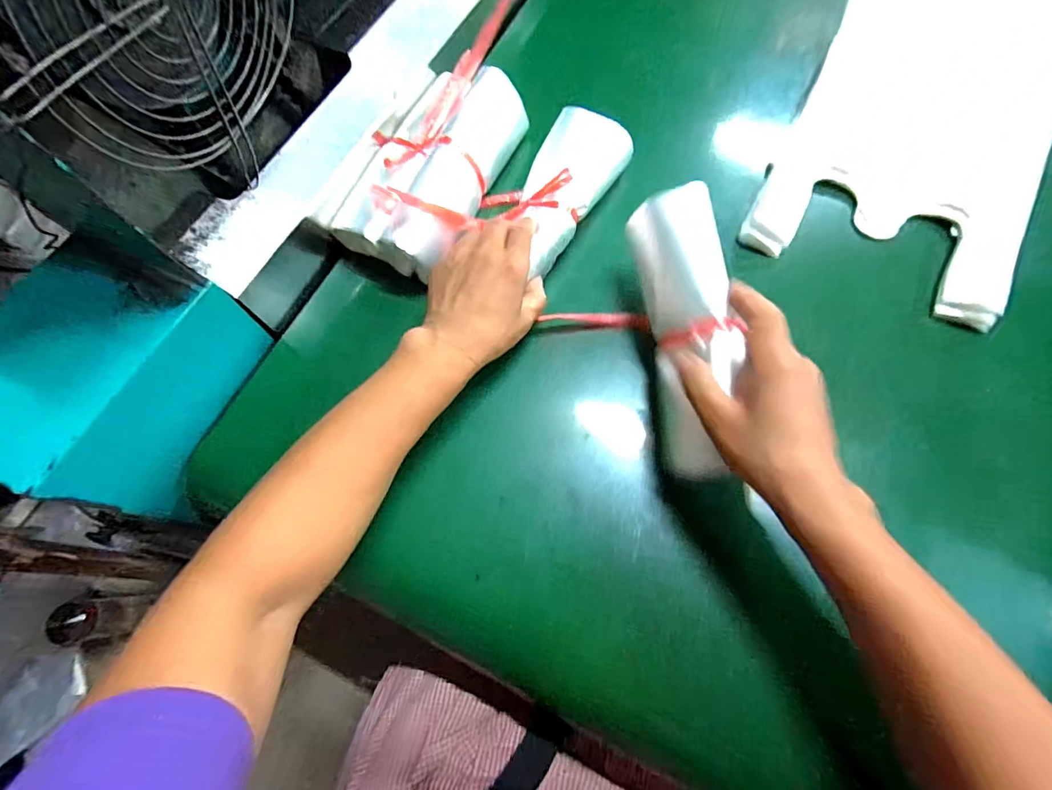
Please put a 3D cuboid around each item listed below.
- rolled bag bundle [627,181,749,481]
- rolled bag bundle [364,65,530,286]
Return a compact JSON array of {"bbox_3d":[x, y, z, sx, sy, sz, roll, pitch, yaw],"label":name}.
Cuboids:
[{"bbox_3d":[0.114,-0.048,0.321,0.054,0.039,0.208,-3,84,1],"label":"rolled bag bundle"},{"bbox_3d":[-0.061,-0.200,0.408,0.053,0.050,0.204,25,74,11],"label":"rolled bag bundle"}]

